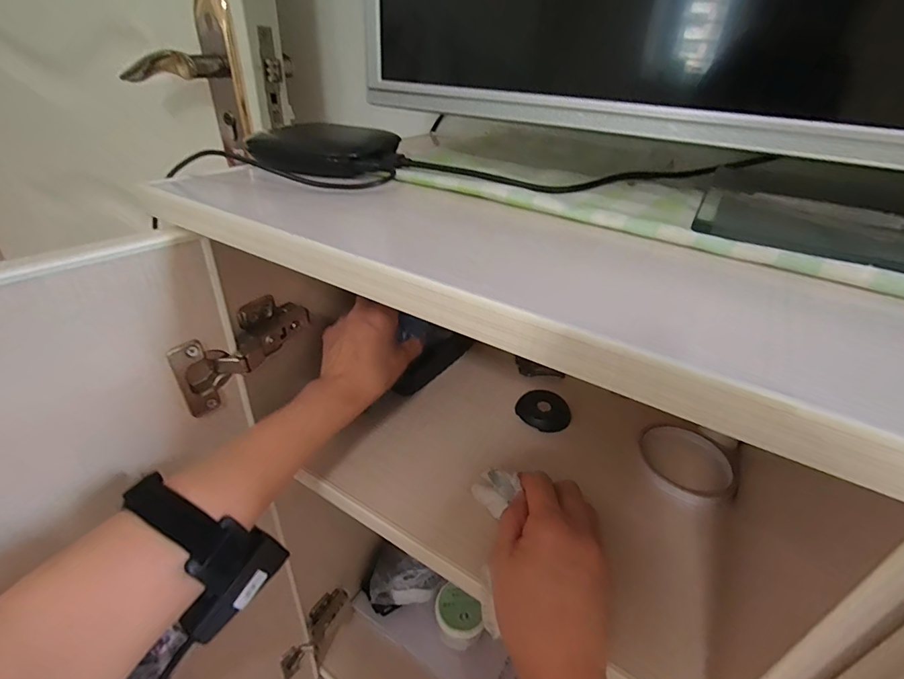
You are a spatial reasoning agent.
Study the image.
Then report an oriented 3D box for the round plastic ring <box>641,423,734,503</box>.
[{"bbox_3d":[0.207,0.107,0.398,0.066,0.017,0.075,-9,35,-19],"label":"round plastic ring"}]

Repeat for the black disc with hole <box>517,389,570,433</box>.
[{"bbox_3d":[0.095,0.071,0.454,0.053,0.009,0.053,3,33,-2],"label":"black disc with hole"}]

